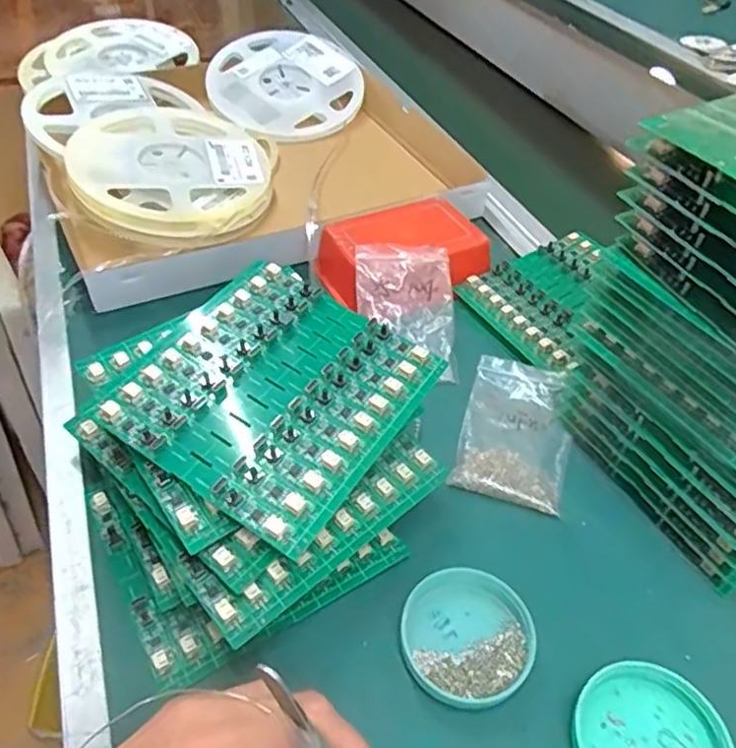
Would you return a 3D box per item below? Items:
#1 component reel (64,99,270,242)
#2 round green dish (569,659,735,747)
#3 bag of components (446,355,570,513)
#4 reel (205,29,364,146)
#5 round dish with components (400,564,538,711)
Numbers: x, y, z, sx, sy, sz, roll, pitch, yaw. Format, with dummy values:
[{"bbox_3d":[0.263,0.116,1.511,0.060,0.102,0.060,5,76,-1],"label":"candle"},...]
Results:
[{"bbox_3d":[-0.176,-0.191,0.585,0.174,0.011,0.192,-32,65,-31],"label":"component reel"},{"bbox_3d":[0.127,0.166,0.288,0.067,0.007,0.065,0,48,0],"label":"round green dish"},{"bbox_3d":[0.096,0.035,0.410,0.066,0.010,0.104,14,49,12],"label":"bag of components"},{"bbox_3d":[-0.095,-0.328,0.733,0.171,0.017,0.190,4,61,-1],"label":"reel"},{"bbox_3d":[0.050,0.129,0.319,0.063,0.010,0.066,0,48,0],"label":"round dish with components"}]

